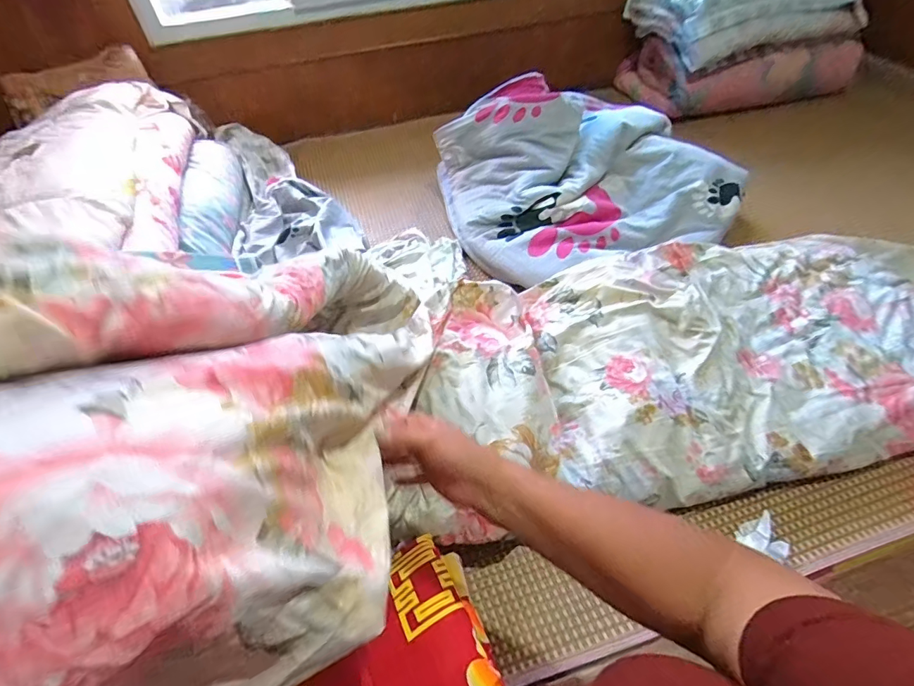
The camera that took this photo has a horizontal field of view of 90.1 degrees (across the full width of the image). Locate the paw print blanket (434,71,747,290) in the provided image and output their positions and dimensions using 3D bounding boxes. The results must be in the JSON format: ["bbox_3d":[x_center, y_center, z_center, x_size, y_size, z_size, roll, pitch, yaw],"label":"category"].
[{"bbox_3d":[0.340,-0.418,1.139,0.669,0.228,0.574,-19,51,-13],"label":"paw print blanket"}]

